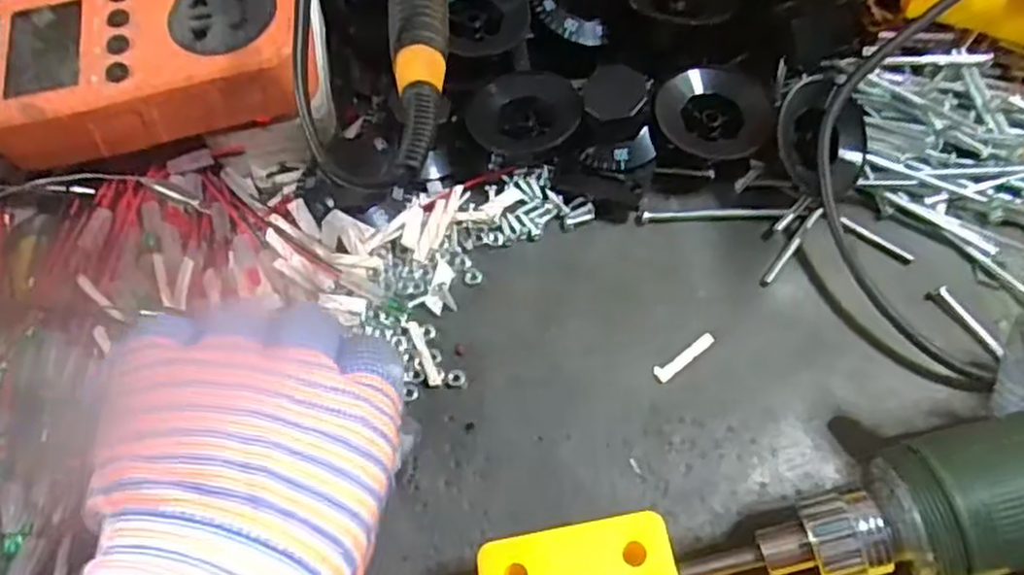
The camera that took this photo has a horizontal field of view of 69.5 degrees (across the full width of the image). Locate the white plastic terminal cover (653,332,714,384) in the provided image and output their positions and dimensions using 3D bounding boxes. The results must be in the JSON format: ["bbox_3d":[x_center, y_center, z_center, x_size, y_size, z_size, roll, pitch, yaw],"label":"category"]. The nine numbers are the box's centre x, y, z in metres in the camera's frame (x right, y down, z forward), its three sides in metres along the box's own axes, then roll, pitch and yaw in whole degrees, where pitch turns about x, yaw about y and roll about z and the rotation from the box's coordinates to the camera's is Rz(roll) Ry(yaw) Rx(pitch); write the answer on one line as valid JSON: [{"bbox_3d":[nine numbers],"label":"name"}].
[{"bbox_3d":[0.069,0.027,0.294,0.029,0.004,0.007,-35,69,-13],"label":"white plastic terminal cover"}]

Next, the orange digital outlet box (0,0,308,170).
[{"bbox_3d":[-0.146,-0.088,0.305,0.132,0.047,0.069,-9,66,-2],"label":"orange digital outlet box"}]

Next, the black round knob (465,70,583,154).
[{"bbox_3d":[0.006,-0.076,0.320,0.046,0.010,0.036,-23,67,-9],"label":"black round knob"}]

